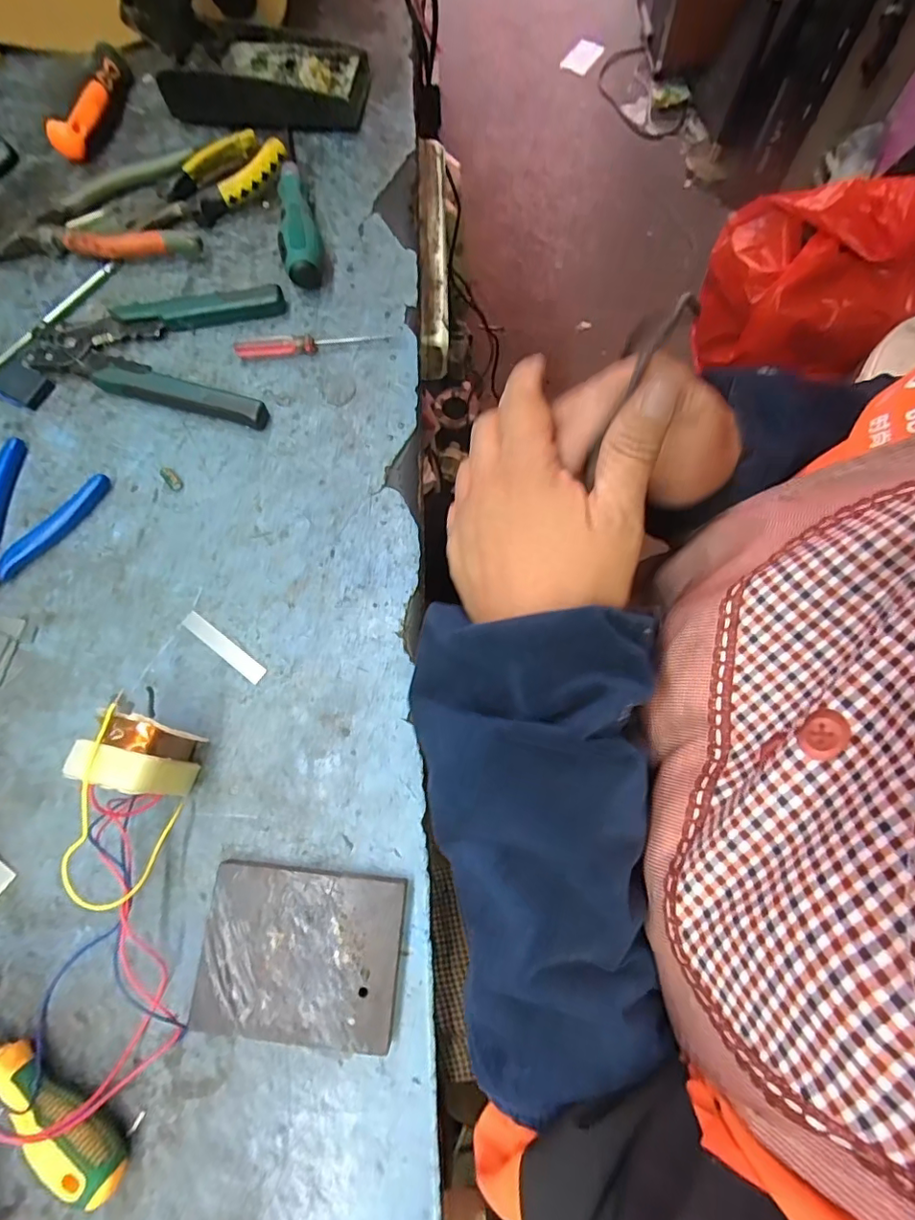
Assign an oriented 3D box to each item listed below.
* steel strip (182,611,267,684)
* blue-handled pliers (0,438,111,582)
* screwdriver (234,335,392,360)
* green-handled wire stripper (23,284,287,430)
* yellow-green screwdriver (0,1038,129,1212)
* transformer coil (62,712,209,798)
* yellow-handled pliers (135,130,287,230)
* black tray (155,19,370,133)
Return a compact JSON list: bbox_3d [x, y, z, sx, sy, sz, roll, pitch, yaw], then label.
[{"bbox_3d":[-0.150,0.023,0.346,0.066,0.004,0.011,35,79,12],"label":"steel strip"},{"bbox_3d":[-0.307,-0.057,0.367,0.080,0.010,0.122,30,78,10],"label":"blue-handled pliers"},{"bbox_3d":[-0.106,-0.196,0.396,0.110,0.012,0.011,-10,74,0],"label":"screwdriver"},{"bbox_3d":[-0.213,-0.202,0.400,0.181,0.018,0.106,14,75,7],"label":"green-handled wire stripper"},{"bbox_3d":[-0.227,0.237,0.276,0.150,0.033,0.022,31,78,11],"label":"yellow-green screwdriver"},{"bbox_3d":[-0.168,0.079,0.302,0.052,0.062,0.042,10,75,6],"label":"transformer coil"},{"bbox_3d":[-0.197,-0.337,0.431,0.120,0.025,0.052,-42,78,-10],"label":"yellow-handled pliers"},{"bbox_3d":[-0.155,-0.448,0.454,0.161,0.033,0.079,9,75,5],"label":"black tray"}]

